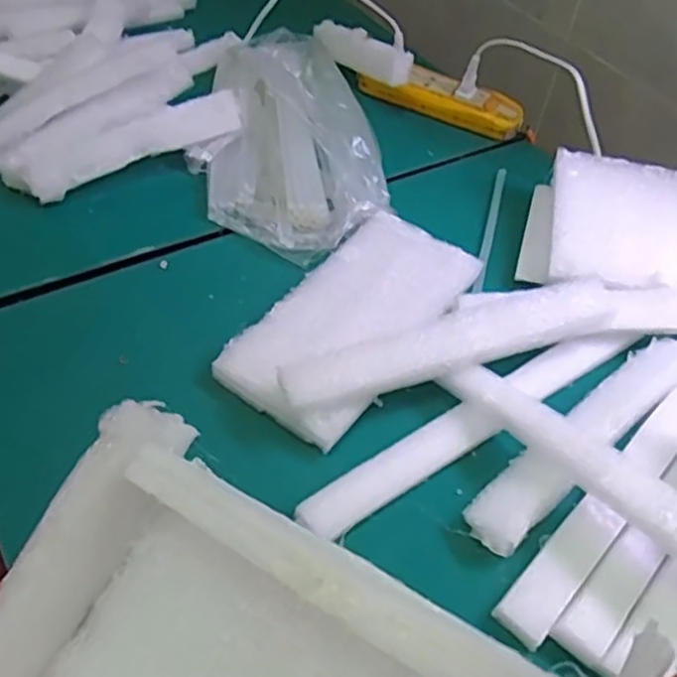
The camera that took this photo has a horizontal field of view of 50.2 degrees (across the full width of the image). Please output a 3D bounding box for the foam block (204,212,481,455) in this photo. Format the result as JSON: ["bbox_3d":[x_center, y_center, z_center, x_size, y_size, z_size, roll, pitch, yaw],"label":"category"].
[{"bbox_3d":[0.012,-0.018,0.540,0.102,0.018,0.215,29,51,19],"label":"foam block"}]

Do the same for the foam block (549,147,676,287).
[{"bbox_3d":[0.268,-0.097,0.617,0.167,0.017,0.145,11,57,3],"label":"foam block"}]

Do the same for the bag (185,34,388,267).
[{"bbox_3d":[-0.048,-0.207,0.685,0.173,0.042,0.336,1,48,-6],"label":"bag"}]

